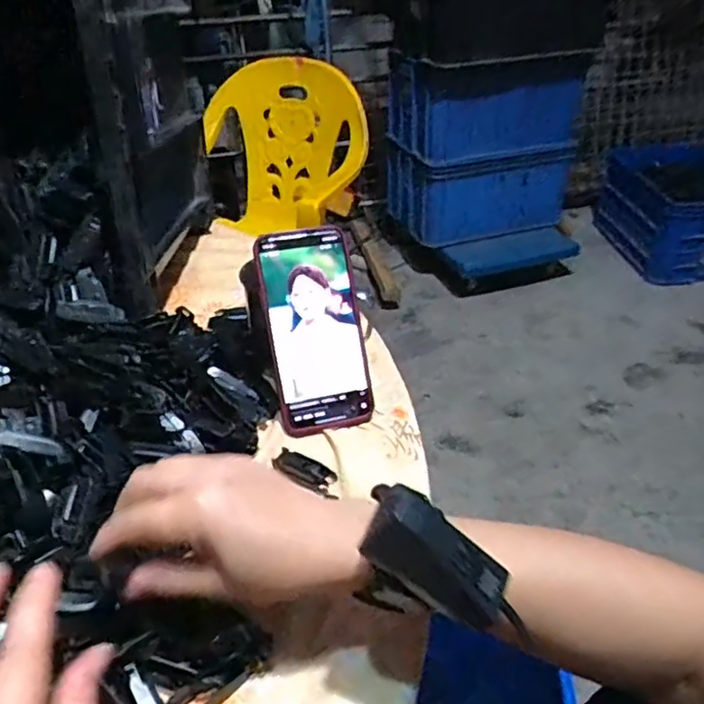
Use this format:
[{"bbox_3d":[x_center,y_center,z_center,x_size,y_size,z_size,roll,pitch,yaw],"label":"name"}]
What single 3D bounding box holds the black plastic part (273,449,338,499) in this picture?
[{"bbox_3d":[-0.035,0.086,0.459,0.047,0.008,0.019,26,45,30],"label":"black plastic part"}]

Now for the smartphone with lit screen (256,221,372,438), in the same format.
[{"bbox_3d":[-0.030,-0.019,0.508,0.076,0.165,0.014,-10,1,-12],"label":"smartphone with lit screen"}]

